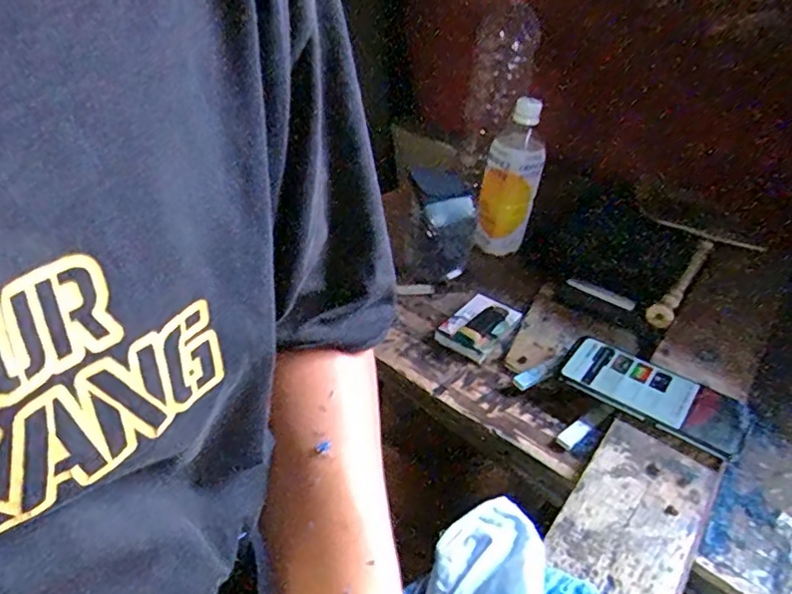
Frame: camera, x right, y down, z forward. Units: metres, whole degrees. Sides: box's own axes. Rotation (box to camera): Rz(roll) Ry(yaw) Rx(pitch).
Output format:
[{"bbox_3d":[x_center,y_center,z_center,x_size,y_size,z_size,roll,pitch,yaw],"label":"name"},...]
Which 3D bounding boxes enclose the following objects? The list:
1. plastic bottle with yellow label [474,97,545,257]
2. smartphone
[{"bbox_3d":[0.152,-0.158,0.753,0.073,0.201,0.072,9,35,9],"label":"plastic bottle with yellow label"},{"bbox_3d":[0.244,0.091,0.539,0.162,0.015,0.072,29,51,29],"label":"smartphone"}]

